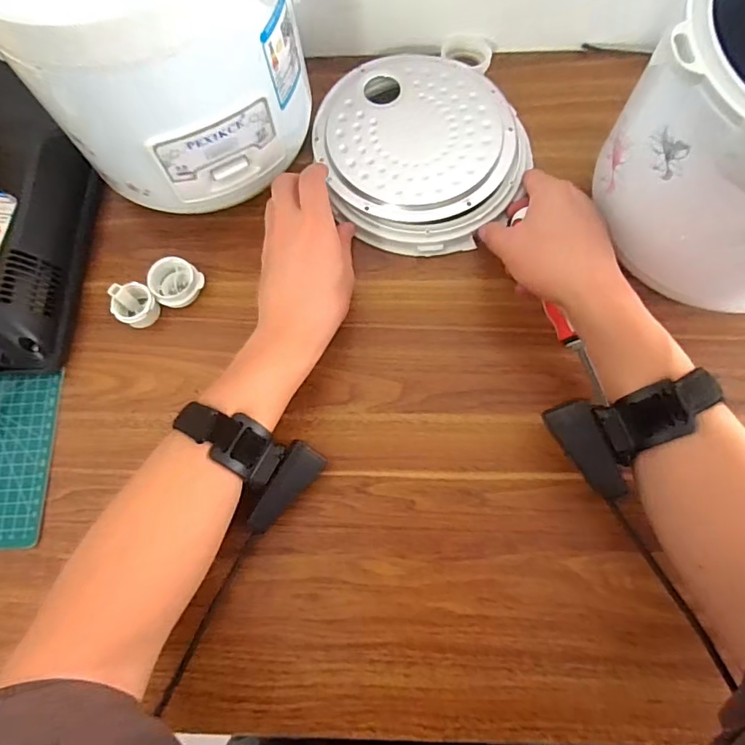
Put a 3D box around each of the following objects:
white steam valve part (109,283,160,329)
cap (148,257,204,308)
[{"bbox_3d":[-0.200,-0.057,0.427,0.031,0.033,0.034,-1,72,2],"label":"white steam valve part"},{"bbox_3d":[-0.170,-0.077,0.436,0.039,0.025,0.040,-1,72,2],"label":"cap"}]

